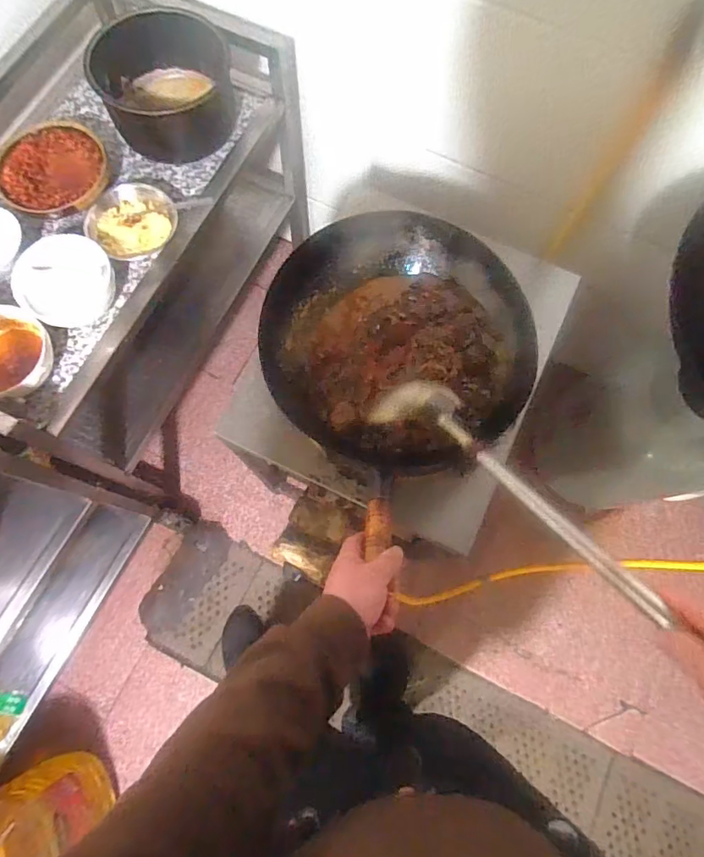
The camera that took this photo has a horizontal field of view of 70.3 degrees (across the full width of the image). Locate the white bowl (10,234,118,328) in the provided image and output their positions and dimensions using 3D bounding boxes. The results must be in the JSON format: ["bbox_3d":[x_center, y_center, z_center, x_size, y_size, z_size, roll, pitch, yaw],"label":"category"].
[{"bbox_3d":[-0.451,-0.234,0.788,0.141,0.076,0.126,-32,77,-10],"label":"white bowl"}]

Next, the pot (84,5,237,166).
[{"bbox_3d":[-0.330,-0.602,0.885,0.213,0.130,0.206,0,74,-1],"label":"pot"}]

